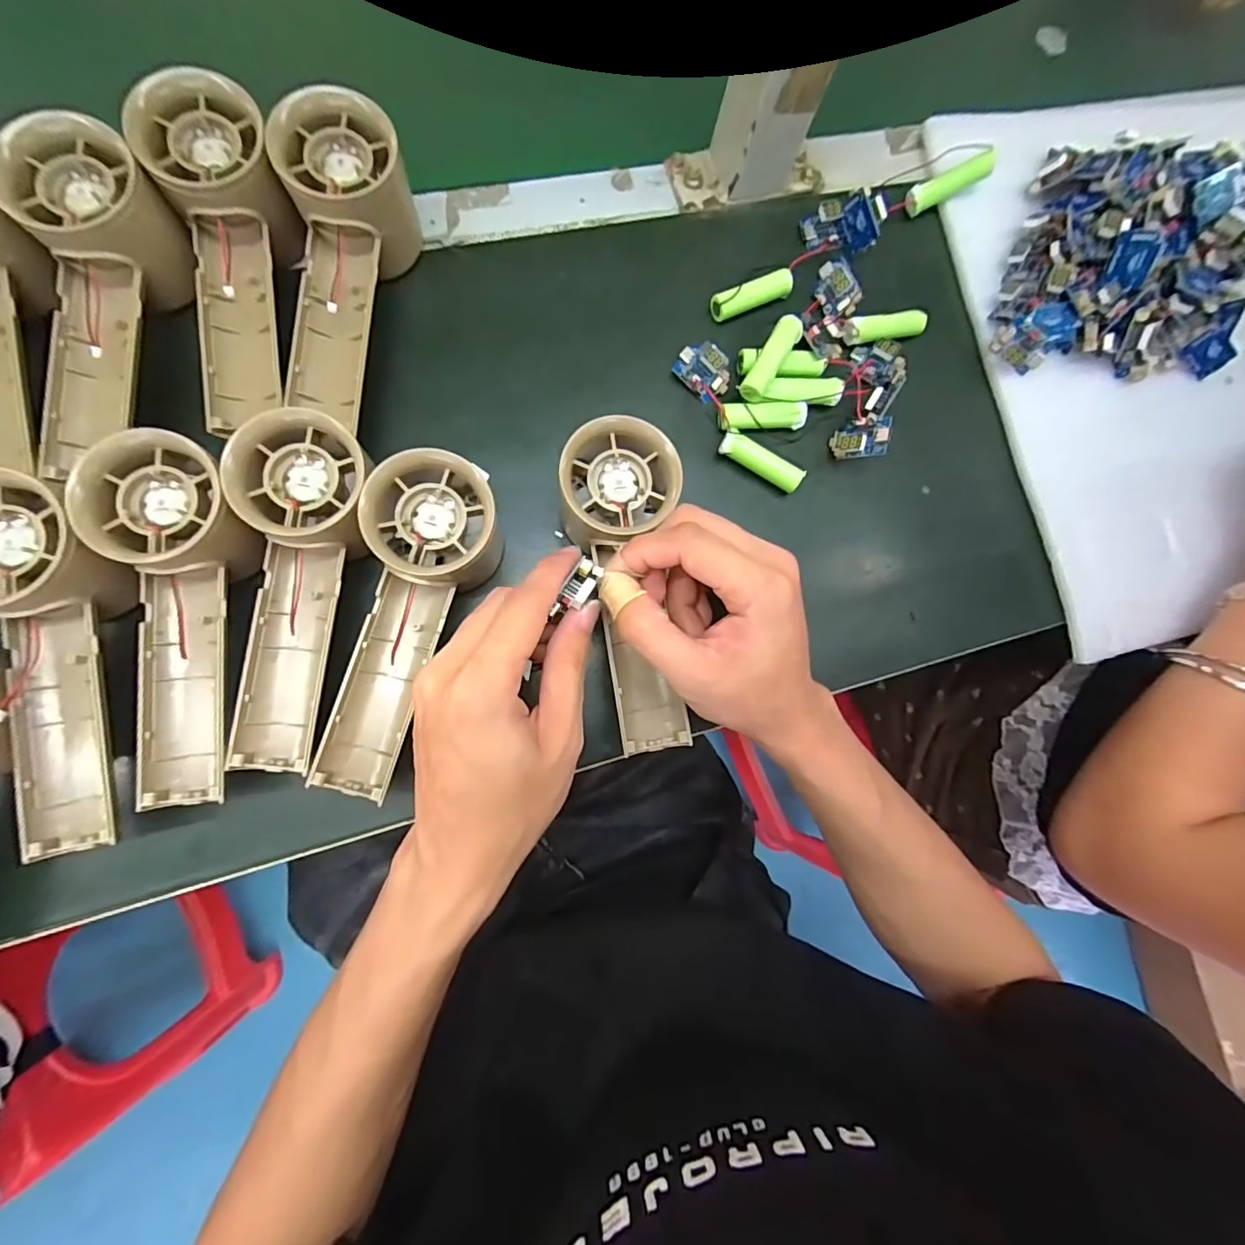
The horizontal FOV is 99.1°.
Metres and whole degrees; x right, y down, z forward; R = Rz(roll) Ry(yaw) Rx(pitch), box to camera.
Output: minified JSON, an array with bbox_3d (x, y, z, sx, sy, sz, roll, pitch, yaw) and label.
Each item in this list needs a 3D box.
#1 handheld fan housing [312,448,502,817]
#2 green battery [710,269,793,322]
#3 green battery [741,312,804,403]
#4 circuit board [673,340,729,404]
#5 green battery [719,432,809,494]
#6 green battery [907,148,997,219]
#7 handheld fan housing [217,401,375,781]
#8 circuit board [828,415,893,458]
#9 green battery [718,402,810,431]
[{"bbox_3d":[-0.107,0.002,0.252,0.052,0.060,0.153,23,82,-4],"label":"handheld fan housing"},{"bbox_3d":[0.077,-0.193,0.318,0.050,0.017,0.014,-22,87,-9],"label":"green battery"},{"bbox_3d":[0.084,-0.149,0.301,0.015,0.011,0.053,32,81,-3],"label":"green battery"},{"bbox_3d":[0.048,-0.145,0.305,0.032,0.009,0.026,39,109,-11],"label":"circuit board"},{"bbox_3d":[0.079,-0.092,0.307,0.050,0.015,0.013,26,81,-3],"label":"green battery"},{"bbox_3d":[0.207,-0.278,0.336,0.052,0.012,0.015,-26,87,7],"label":"green battery"},{"bbox_3d":[-0.142,-0.012,0.234,0.055,0.031,0.156,1,84,-7],"label":"handheld fan housing"},{"bbox_3d":[0.136,-0.107,0.306,0.010,0.034,0.022,7,93,-42],"label":"circuit board"},{"bbox_3d":[0.081,-0.119,0.308,0.051,0.015,0.015,-8,85,-8],"label":"green battery"}]

